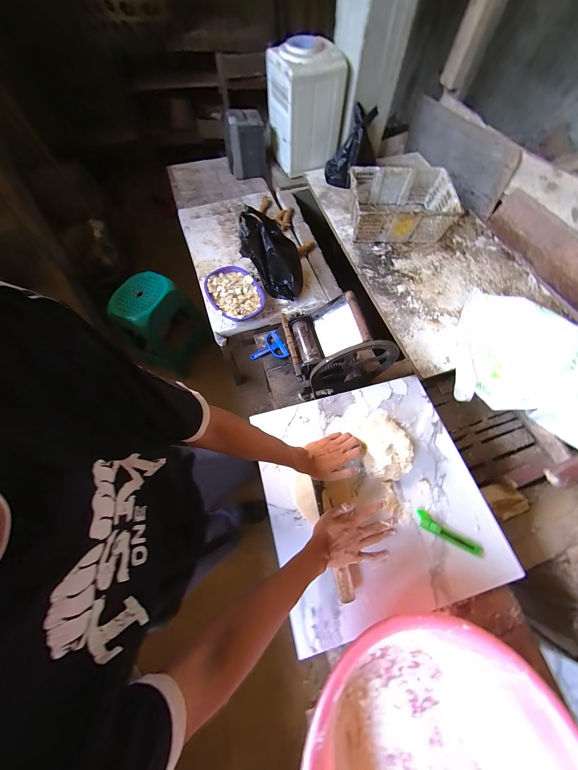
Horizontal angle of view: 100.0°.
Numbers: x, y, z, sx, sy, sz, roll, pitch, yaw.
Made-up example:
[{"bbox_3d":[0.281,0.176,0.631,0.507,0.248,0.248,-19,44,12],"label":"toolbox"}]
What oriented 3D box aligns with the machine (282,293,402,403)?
[{"bbox_3d":[0.146,-0.117,0.786,0.293,0.323,0.237,-12,69,-5],"label":"machine"}]

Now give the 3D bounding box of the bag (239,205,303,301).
[{"bbox_3d":[-0.067,-0.542,1.015,0.235,0.251,0.217,-2,68,-1],"label":"bag"}]

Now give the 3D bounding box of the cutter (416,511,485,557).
[{"bbox_3d":[0.357,0.335,0.538,0.146,0.009,0.034,30,71,12],"label":"cutter"}]

